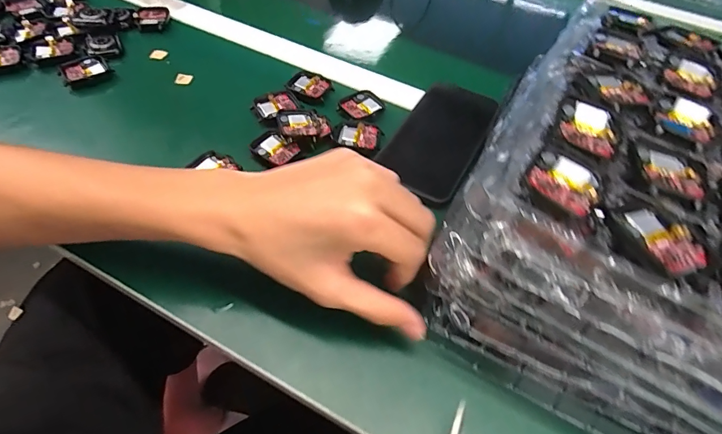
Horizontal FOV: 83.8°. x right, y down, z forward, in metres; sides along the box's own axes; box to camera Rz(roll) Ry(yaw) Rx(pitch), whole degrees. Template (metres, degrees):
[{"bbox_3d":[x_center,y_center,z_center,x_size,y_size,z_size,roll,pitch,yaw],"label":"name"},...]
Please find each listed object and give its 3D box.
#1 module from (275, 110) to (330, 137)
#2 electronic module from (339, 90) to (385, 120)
[{"bbox_3d":[-0.054,-0.087,0.386,0.047,0.012,0.039,-11,54,-14],"label":"module"},{"bbox_3d":[0.002,-0.119,0.425,0.045,0.006,0.036,-30,60,-25],"label":"electronic module"}]

